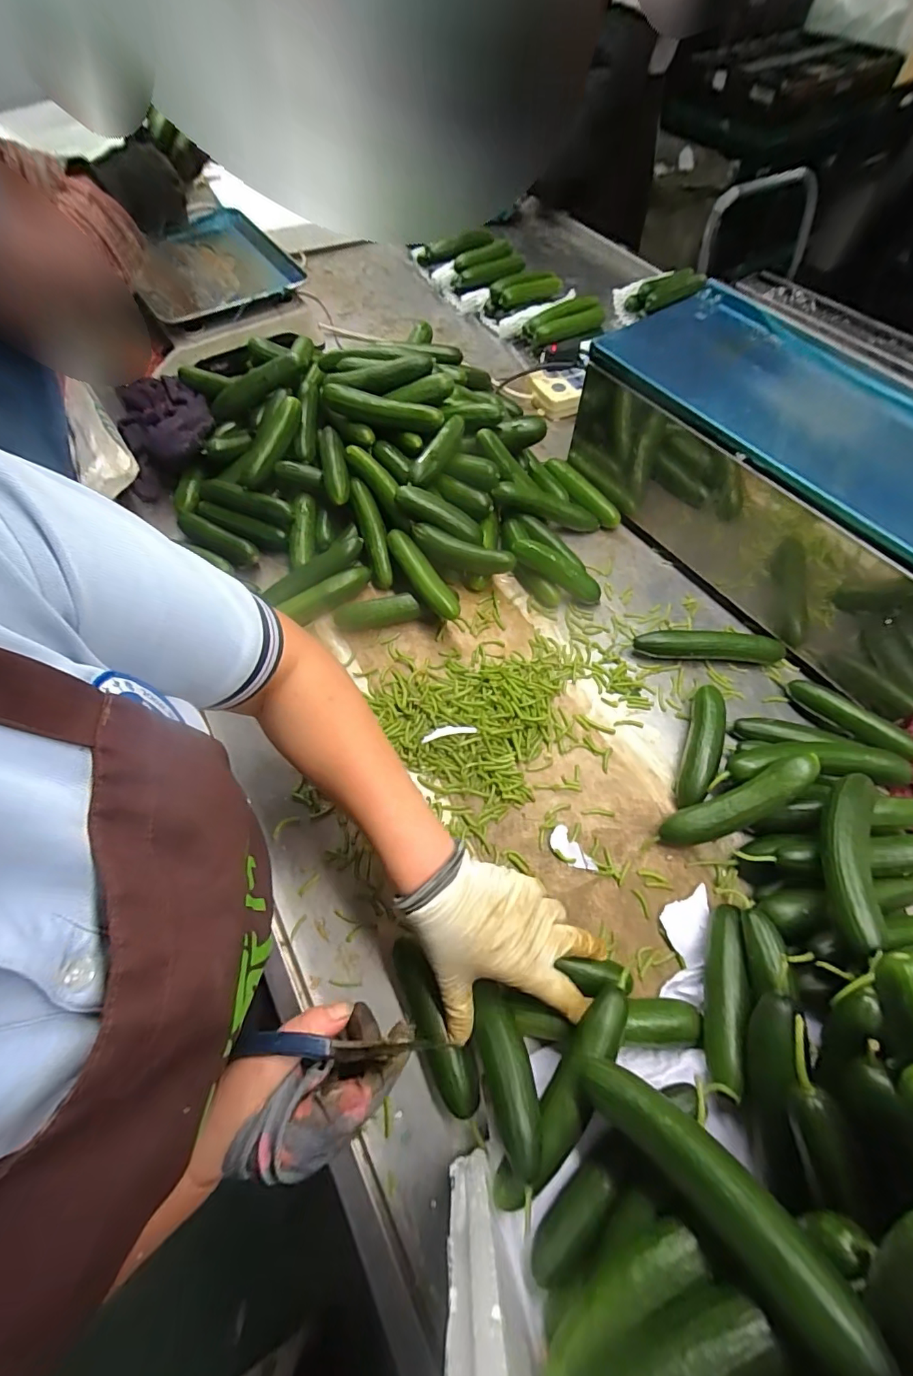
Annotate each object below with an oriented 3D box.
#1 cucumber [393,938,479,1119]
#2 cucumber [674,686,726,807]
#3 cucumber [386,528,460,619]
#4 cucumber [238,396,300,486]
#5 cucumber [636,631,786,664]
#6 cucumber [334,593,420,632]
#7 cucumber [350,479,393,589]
[{"bbox_3d":[-0.017,0.253,0.354,0.031,0.031,0.119,-26,61,-12],"label":"cucumber"},{"bbox_3d":[0.245,0.058,0.465,0.032,0.031,0.128,20,65,11],"label":"cucumber"},{"bbox_3d":[-0.042,-0.134,0.533,0.028,0.023,0.142,-31,66,-14],"label":"cucumber"},{"bbox_3d":[-0.231,-0.306,0.588,0.033,0.033,0.122,27,85,14],"label":"cucumber"},{"bbox_3d":[0.281,-0.044,0.516,0.160,0.035,0.024,2,63,2],"label":"cucumber"},{"bbox_3d":[-0.092,-0.085,0.539,0.095,0.029,0.028,-6,63,-2],"label":"cucumber"},{"bbox_3d":[-0.102,-0.192,0.571,0.028,0.026,0.136,-15,87,-7],"label":"cucumber"}]

